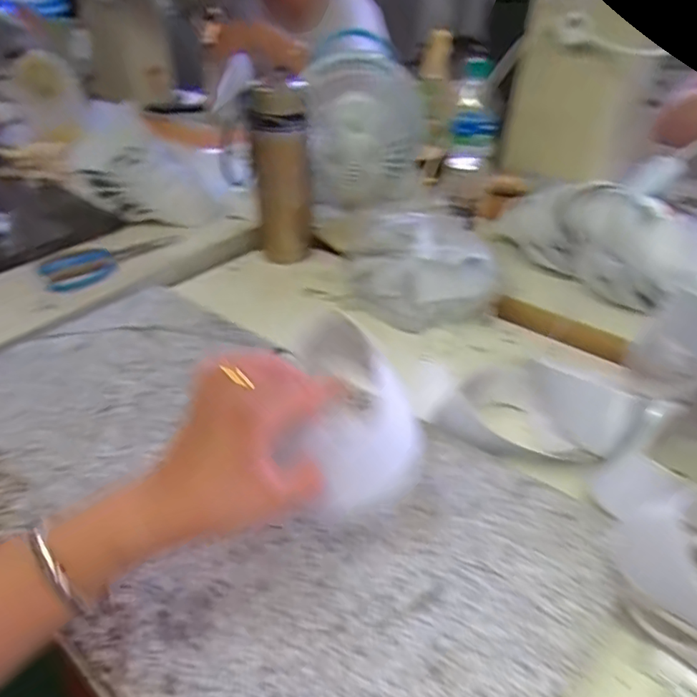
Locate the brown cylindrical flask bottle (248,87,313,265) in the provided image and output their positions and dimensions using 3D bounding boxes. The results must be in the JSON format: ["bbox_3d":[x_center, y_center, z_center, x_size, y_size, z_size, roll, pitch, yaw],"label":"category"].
[{"bbox_3d":[-0.091,-0.239,0.782,0.076,0.217,0.062,-2,36,-1],"label":"brown cylindrical flask bottle"}]

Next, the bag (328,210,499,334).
[{"bbox_3d":[0.083,-0.097,0.683,0.189,0.089,0.123,15,39,21],"label":"bag"}]

